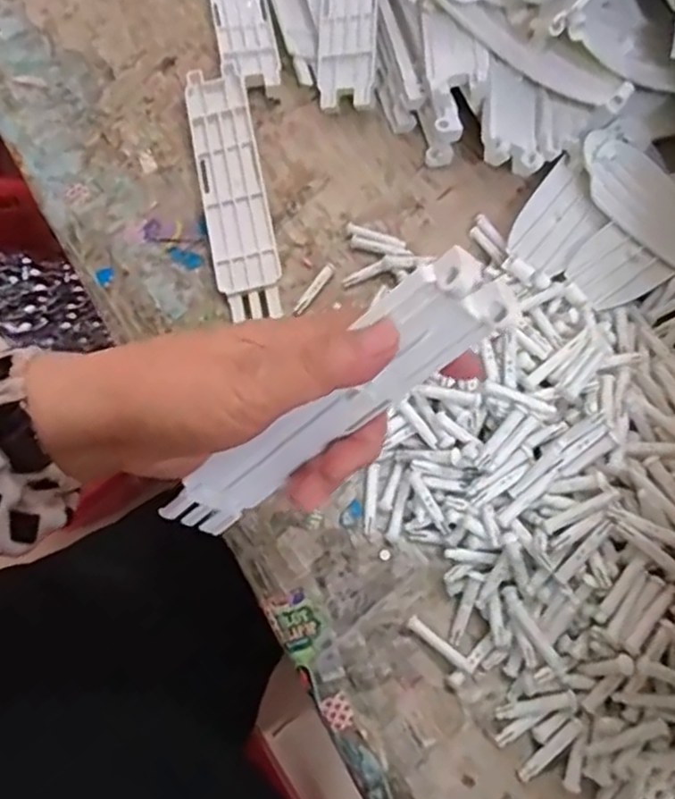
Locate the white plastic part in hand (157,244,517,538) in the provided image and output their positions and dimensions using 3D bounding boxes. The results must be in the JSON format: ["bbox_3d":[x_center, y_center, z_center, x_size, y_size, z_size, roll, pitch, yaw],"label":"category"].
[{"bbox_3d":[-0.009,0.009,0.277,0.182,0.033,0.022,-40,65,30],"label":"white plastic part in hand"}]

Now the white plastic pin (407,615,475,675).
[{"bbox_3d":[0.053,0.125,0.346,0.039,0.008,0.007,37,71,10],"label":"white plastic pin"}]

